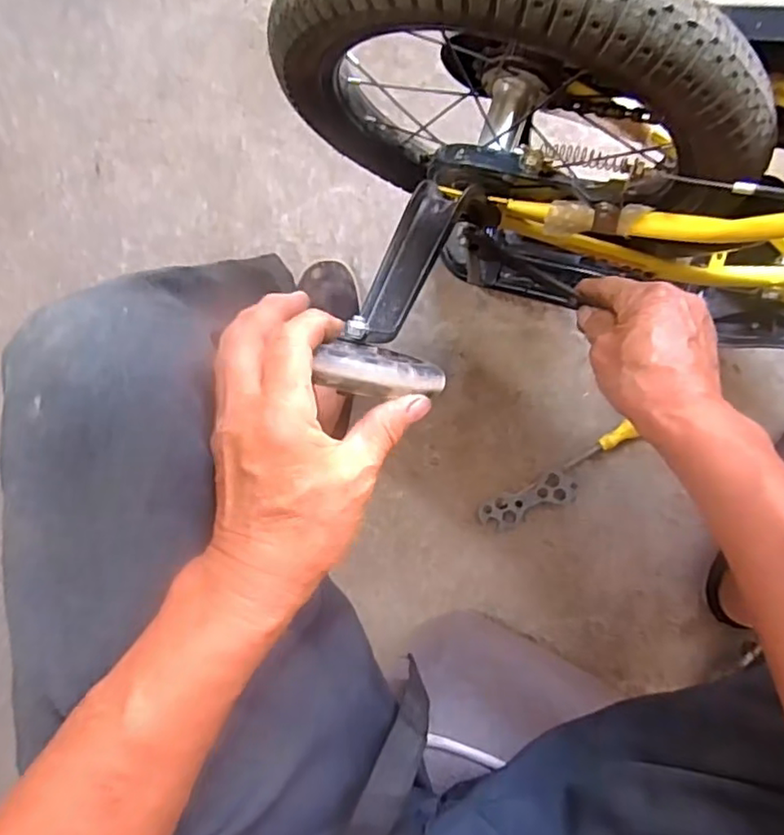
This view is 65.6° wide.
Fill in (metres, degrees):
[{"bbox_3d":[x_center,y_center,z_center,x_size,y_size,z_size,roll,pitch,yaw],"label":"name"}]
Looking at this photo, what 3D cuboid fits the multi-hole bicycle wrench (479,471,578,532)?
[{"bbox_3d":[0.164,0.102,0.733,0.115,0.008,0.044,-27,85,8],"label":"multi-hole bicycle wrench"}]

